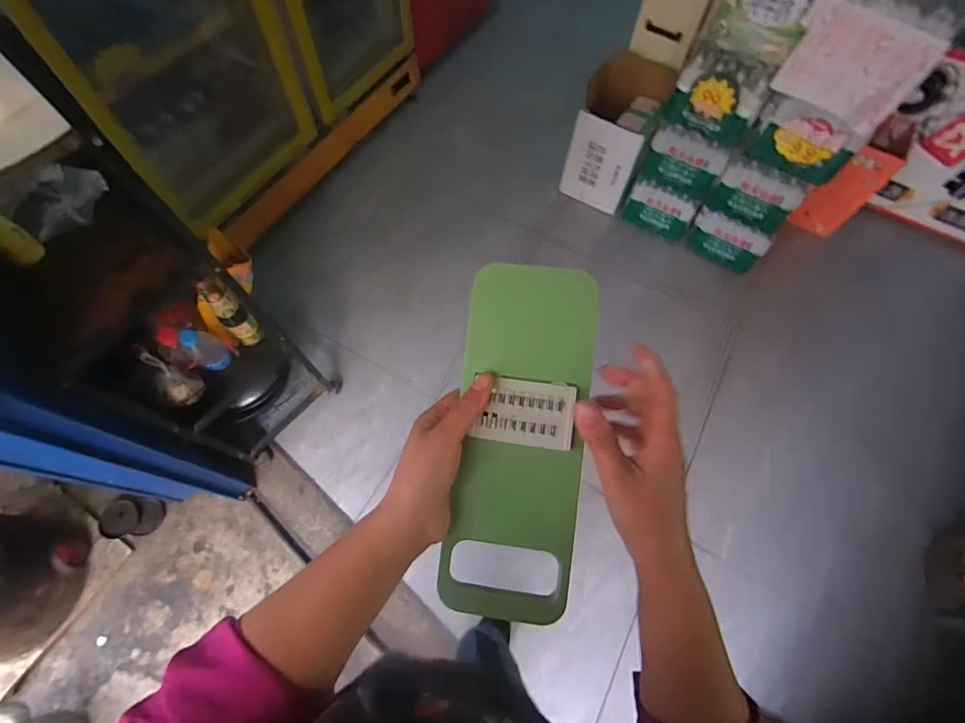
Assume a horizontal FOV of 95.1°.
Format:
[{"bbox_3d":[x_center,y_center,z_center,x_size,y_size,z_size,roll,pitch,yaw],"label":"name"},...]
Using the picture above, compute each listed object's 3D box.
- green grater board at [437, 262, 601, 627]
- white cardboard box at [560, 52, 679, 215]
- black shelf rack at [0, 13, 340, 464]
[{"bbox_3d":[0.030,0.062,0.352,0.100,0.019,0.271,6,88,1],"label":"green grater board"},{"bbox_3d":[0.475,-0.824,1.622,0.263,0.436,0.247,25,67,10],"label":"white cardboard box"},{"bbox_3d":[-0.697,-0.123,0.828,0.325,1.142,0.361,28,68,11],"label":"black shelf rack"}]

